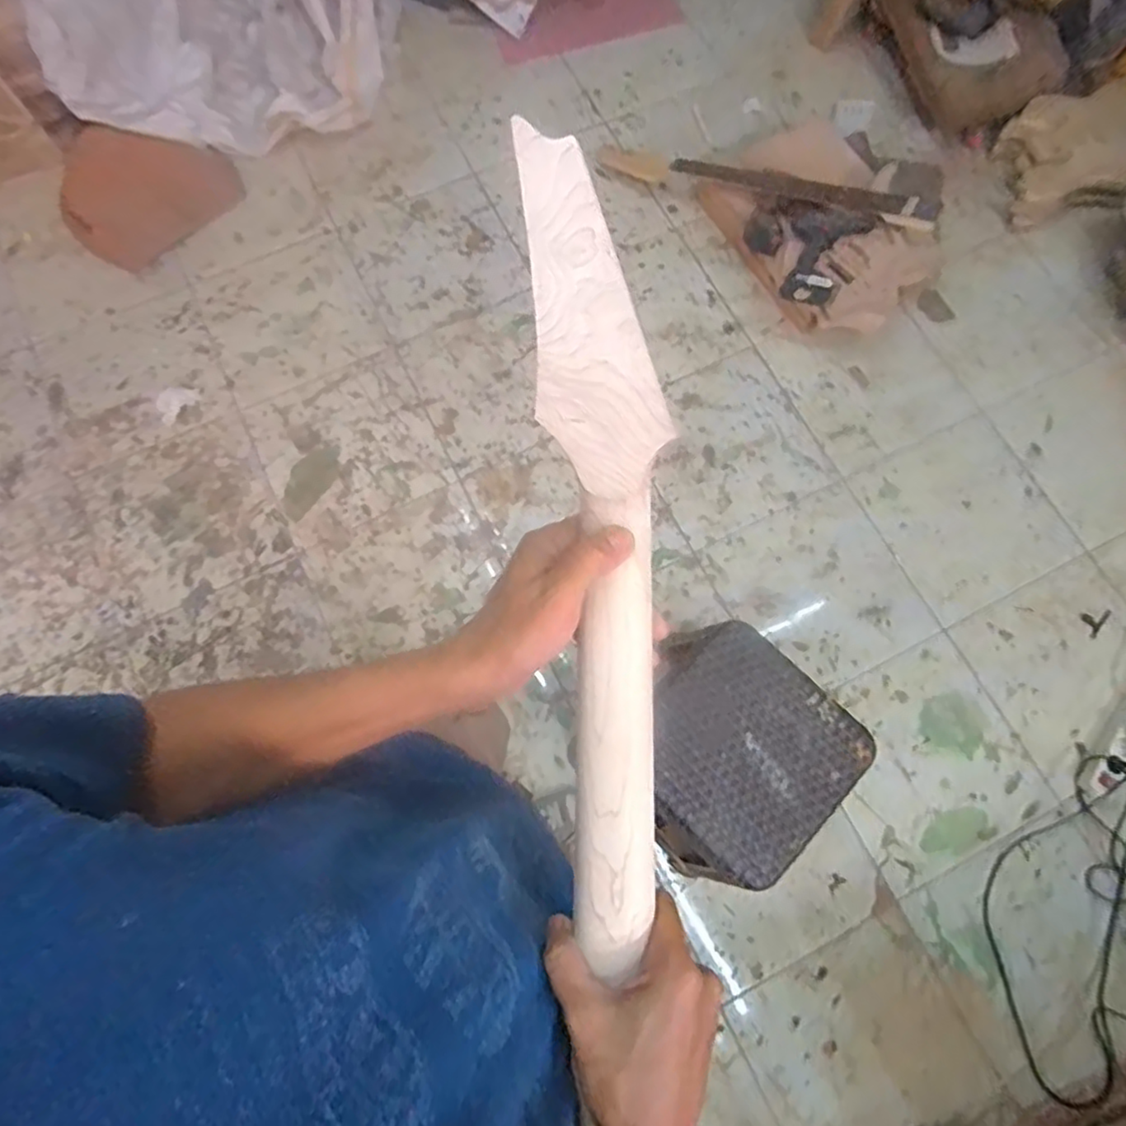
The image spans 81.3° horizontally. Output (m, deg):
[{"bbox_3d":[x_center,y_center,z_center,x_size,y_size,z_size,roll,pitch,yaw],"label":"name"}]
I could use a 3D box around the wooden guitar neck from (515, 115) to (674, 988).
[{"bbox_3d":[0.026,0.007,0.372,0.064,0.035,0.447,-4,95,-1],"label":"wooden guitar neck"}]

